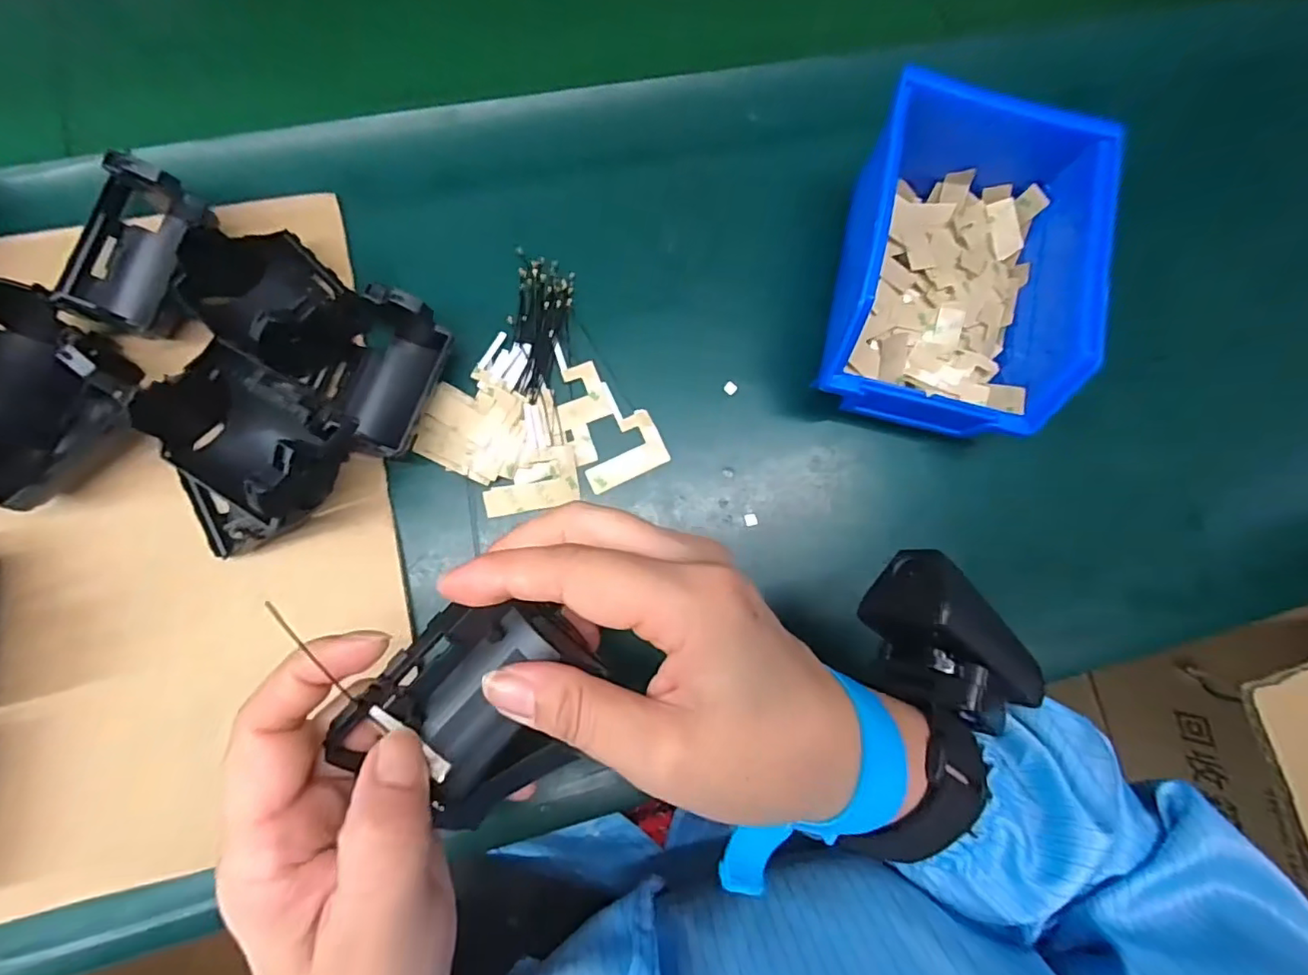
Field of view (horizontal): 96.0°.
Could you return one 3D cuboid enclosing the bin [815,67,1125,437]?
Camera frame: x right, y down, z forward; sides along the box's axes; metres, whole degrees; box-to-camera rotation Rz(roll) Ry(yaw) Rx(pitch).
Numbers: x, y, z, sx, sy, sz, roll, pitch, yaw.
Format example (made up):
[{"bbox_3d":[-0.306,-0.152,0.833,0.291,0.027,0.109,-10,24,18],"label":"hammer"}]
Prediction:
[{"bbox_3d":[0.139,-0.103,0.292,0.115,0.082,0.144,13,79,-7],"label":"bin"}]

